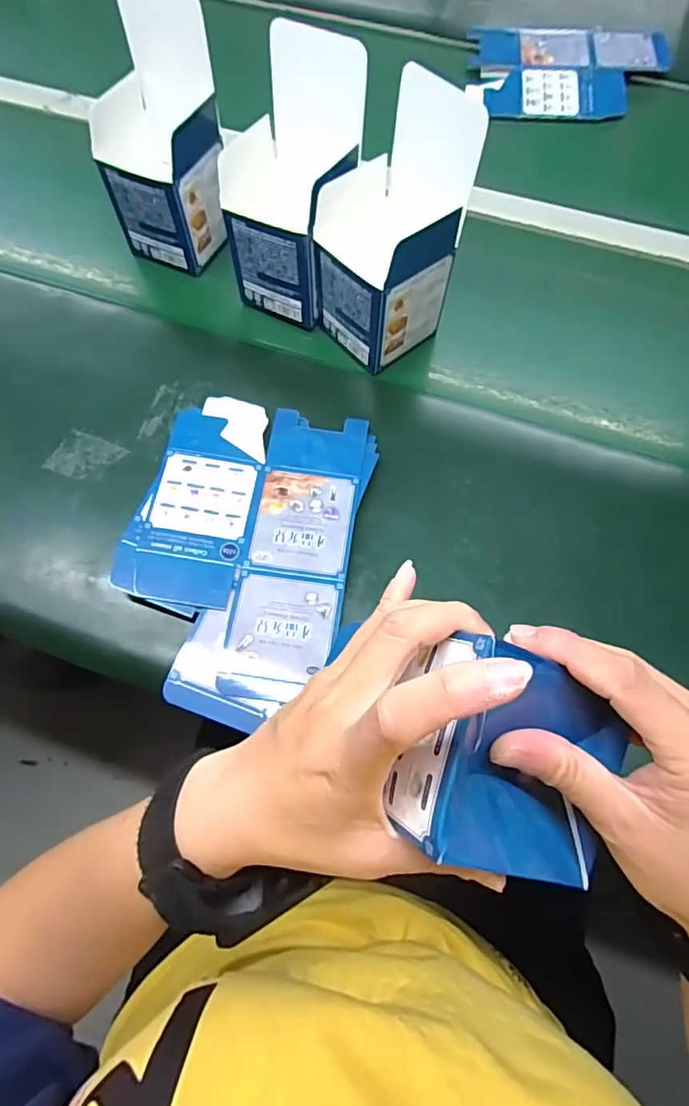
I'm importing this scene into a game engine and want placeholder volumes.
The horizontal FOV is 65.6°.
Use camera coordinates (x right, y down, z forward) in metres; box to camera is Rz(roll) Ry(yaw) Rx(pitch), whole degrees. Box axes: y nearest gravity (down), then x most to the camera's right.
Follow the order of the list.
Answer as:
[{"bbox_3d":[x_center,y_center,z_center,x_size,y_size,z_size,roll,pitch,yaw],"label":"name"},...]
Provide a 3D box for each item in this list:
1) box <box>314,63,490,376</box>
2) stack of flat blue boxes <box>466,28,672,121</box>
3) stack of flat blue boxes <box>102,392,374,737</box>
[{"bbox_3d":[0.039,-0.249,0.438,0.110,0.180,0.086,-36,74,-13],"label":"box"},{"bbox_3d":[0.266,-0.578,0.640,0.229,0.030,0.163,4,69,4],"label":"stack of flat blue boxes"},{"bbox_3d":[-0.079,-0.008,0.417,0.171,0.017,0.251,14,70,7],"label":"stack of flat blue boxes"}]

